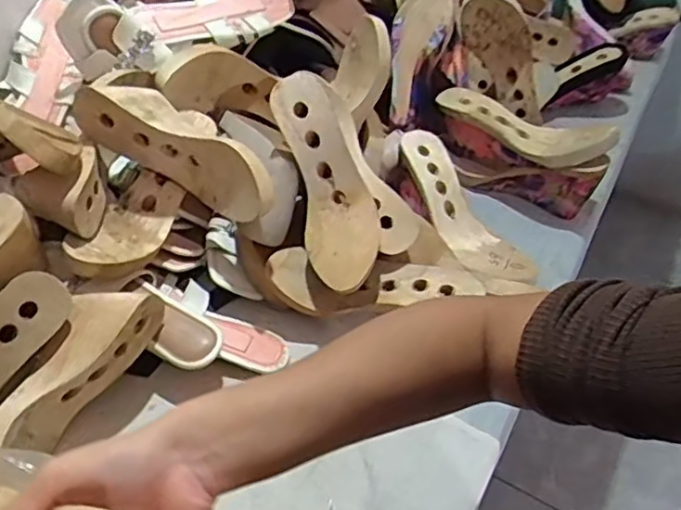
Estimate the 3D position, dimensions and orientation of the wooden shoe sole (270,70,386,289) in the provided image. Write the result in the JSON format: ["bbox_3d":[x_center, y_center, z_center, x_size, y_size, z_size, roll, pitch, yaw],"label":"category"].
[{"bbox_3d":[-0.012,-0.079,0.702,0.080,0.049,0.225,-17,91,-19],"label":"wooden shoe sole"}]

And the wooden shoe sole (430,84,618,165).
[{"bbox_3d":[0.238,-0.177,0.868,0.234,0.046,0.078,28,51,20],"label":"wooden shoe sole"}]

